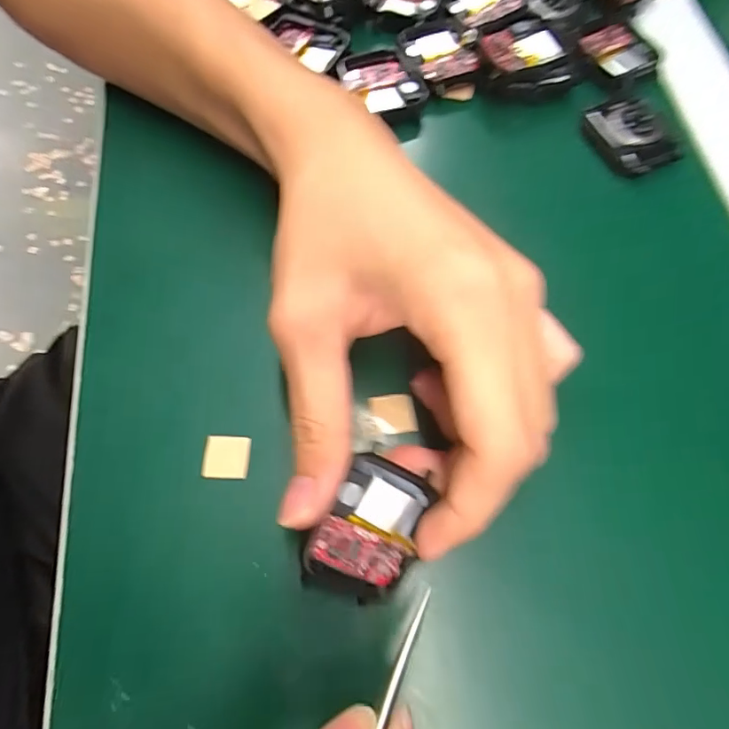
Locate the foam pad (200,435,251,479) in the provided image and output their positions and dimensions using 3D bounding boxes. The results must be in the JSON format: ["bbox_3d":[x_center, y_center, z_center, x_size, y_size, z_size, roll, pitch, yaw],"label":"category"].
[{"bbox_3d":[-0.052,0.035,0.185,0.017,0.004,0.016,3,67,-1],"label":"foam pad"}]

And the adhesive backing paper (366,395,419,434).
[{"bbox_3d":[0.011,0.020,0.195,0.018,0.004,0.015,-4,67,-4],"label":"adhesive backing paper"}]

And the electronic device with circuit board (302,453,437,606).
[{"bbox_3d":[0.000,0.057,0.167,0.033,0.010,0.048,32,86,-15],"label":"electronic device with circuit board"}]

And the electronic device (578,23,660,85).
[{"bbox_3d":[0.135,-0.168,0.264,0.032,0.005,0.038,-32,72,-15],"label":"electronic device"}]

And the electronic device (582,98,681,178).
[{"bbox_3d":[0.129,-0.113,0.241,0.030,0.007,0.043,-15,69,-8],"label":"electronic device"}]

